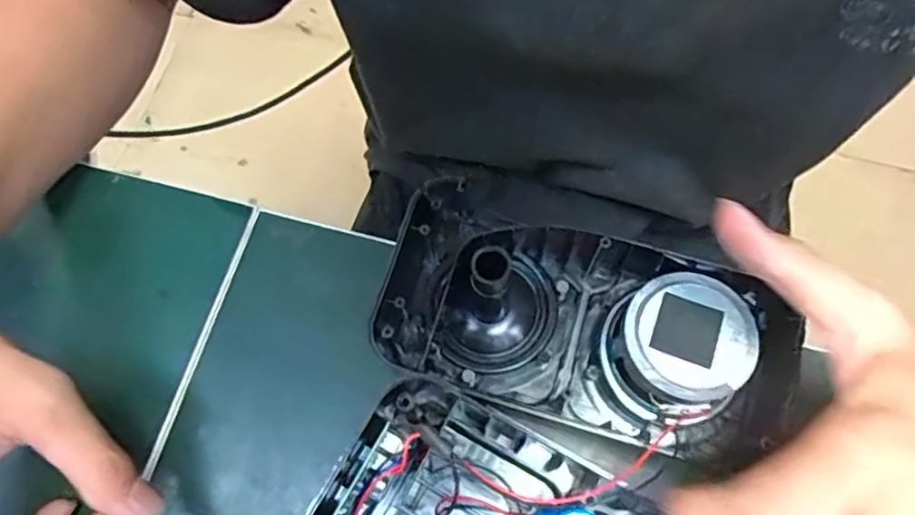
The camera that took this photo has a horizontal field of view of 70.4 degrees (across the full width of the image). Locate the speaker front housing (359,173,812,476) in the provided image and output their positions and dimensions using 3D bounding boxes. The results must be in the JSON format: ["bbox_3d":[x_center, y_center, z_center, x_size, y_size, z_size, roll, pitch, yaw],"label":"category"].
[{"bbox_3d":[0.054,0.032,0.310,0.181,0.055,0.101,16,69,30],"label":"speaker front housing"}]

